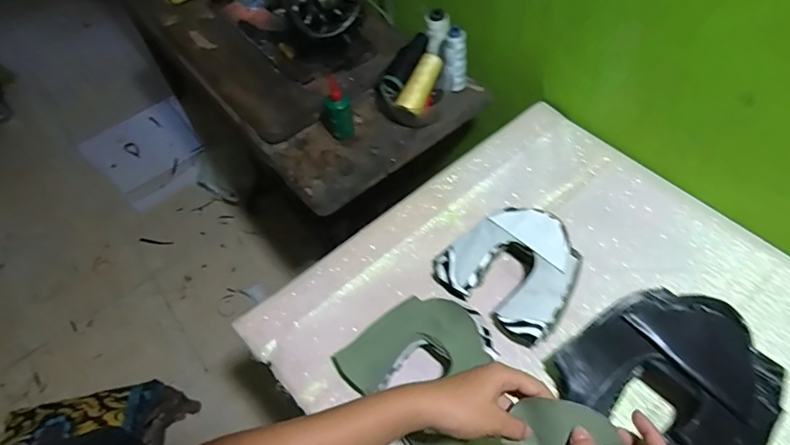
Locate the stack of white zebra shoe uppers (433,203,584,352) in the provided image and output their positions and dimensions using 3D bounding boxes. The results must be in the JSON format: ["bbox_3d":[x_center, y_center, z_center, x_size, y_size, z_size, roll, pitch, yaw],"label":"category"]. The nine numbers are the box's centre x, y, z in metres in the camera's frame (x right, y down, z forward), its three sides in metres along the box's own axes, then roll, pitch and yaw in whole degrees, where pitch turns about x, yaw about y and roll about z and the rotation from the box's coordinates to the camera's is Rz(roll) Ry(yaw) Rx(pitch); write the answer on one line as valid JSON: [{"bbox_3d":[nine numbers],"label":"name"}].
[{"bbox_3d":[0.157,0.057,0.621,0.155,0.057,0.169,-38,61,-20],"label":"stack of white zebra shoe uppers"}]

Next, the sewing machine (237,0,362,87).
[{"bbox_3d":[-0.235,-0.448,0.902,0.141,0.220,0.375,-38,61,-20],"label":"sewing machine"}]

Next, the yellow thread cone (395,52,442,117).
[{"bbox_3d":[0.044,-0.237,0.809,0.040,0.038,0.119,25,80,21],"label":"yellow thread cone"}]

